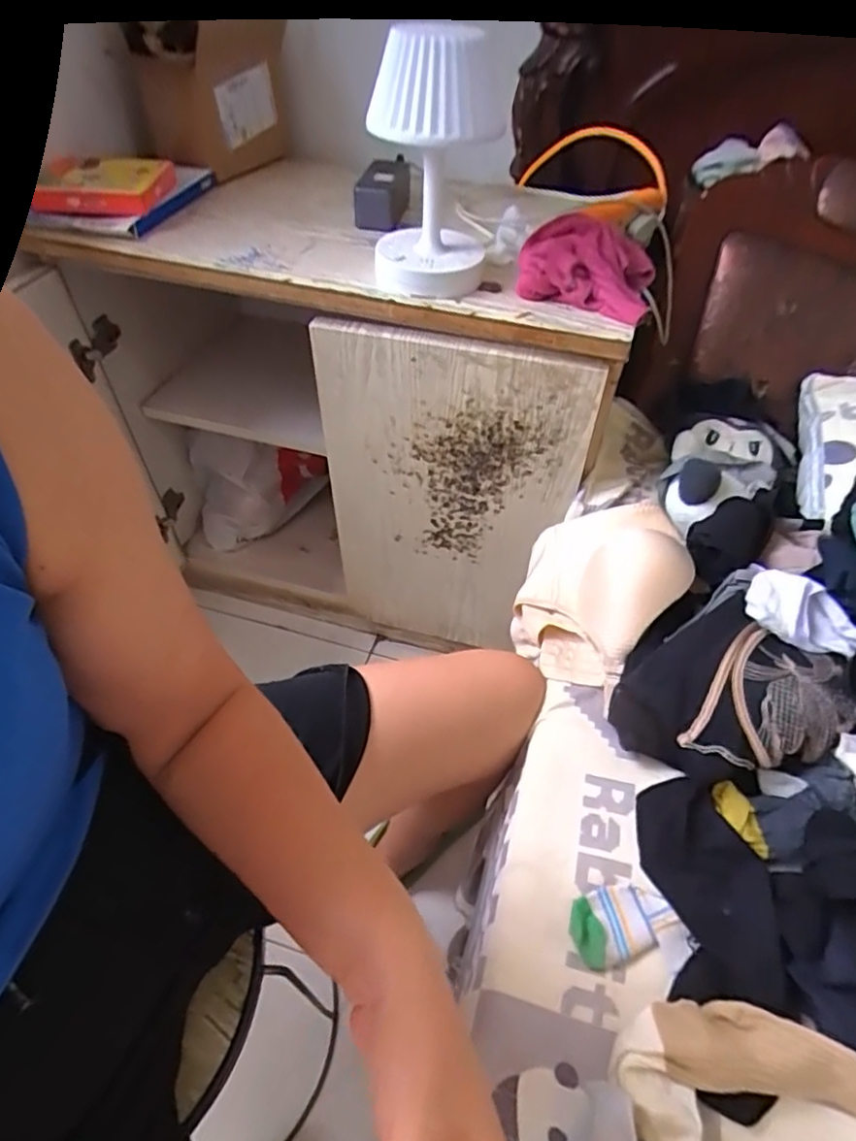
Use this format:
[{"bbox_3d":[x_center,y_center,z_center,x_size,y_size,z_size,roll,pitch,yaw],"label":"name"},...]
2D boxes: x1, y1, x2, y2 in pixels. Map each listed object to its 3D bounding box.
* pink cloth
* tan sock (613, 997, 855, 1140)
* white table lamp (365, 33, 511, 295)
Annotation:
[{"bbox_3d":[0.180,-0.348,0.682,0.152,0.061,0.128,16,49,10],"label":"pink cloth"},{"bbox_3d":[0.247,0.342,0.402,0.241,0.059,0.077,2,48,-2],"label":"tan sock"},{"bbox_3d":[0.004,-0.420,0.624,0.125,0.215,0.118,2,48,-2],"label":"white table lamp"}]

